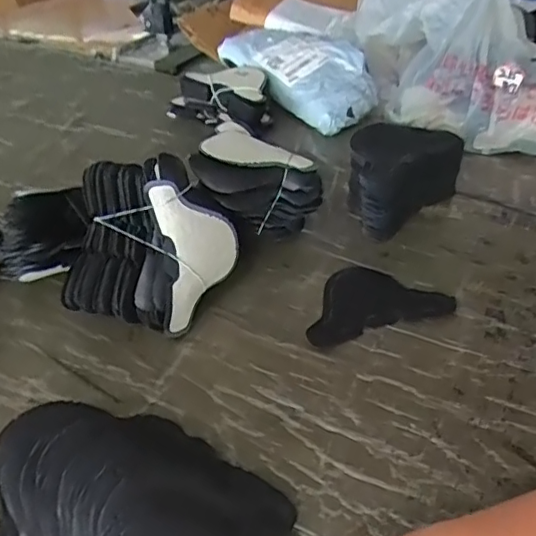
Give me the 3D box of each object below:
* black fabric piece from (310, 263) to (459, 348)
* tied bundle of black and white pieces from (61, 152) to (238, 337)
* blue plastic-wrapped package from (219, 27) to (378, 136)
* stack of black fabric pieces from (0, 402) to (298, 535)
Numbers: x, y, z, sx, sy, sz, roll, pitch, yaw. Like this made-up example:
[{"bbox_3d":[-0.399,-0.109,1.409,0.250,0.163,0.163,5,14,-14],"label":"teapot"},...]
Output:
[{"bbox_3d":[0.094,0.025,0.538,0.136,0.006,0.094,-13,41,-12],"label":"black fabric piece"},{"bbox_3d":[-0.113,-0.023,0.529,0.145,0.121,0.118,9,42,16],"label":"tied bundle of black and white pieces"},{"bbox_3d":[0.044,-0.291,0.844,0.112,0.081,0.263,-28,45,-26],"label":"blue plastic-wrapped package"},{"bbox_3d":[-0.096,0.158,0.366,0.203,0.053,0.153,24,46,28],"label":"stack of black fabric pieces"}]

